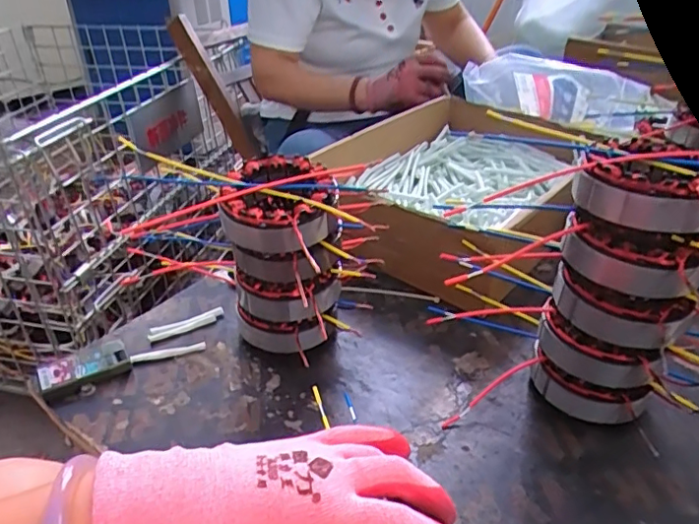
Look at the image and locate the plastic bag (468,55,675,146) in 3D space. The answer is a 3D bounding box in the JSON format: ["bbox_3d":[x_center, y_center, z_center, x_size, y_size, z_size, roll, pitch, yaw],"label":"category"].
[{"bbox_3d":[0.273,-0.215,0.724,0.247,0.090,0.080,21,39,28],"label":"plastic bag"}]

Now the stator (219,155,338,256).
[{"bbox_3d":[-0.052,-0.040,0.411,0.080,0.043,0.088,0,33,2],"label":"stator"}]

